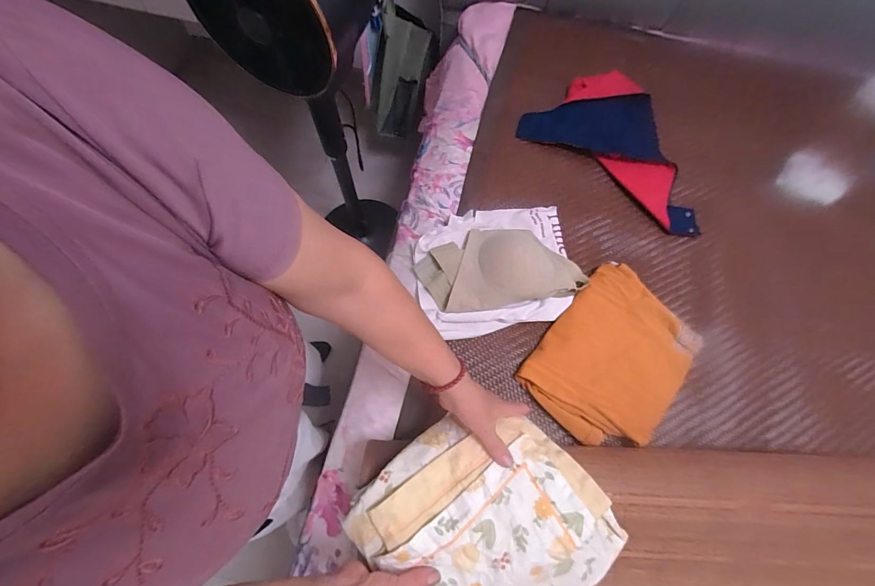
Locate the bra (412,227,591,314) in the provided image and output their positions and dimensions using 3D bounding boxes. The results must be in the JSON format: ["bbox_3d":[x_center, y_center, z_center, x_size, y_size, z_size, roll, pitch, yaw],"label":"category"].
[{"bbox_3d":[0.110,-0.049,0.678,0.287,0.058,0.155,-9,70,-5],"label":"bra"}]

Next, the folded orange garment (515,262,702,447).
[{"bbox_3d":[0.298,0.110,0.648,0.221,0.040,0.293,40,74,12],"label":"folded orange garment"}]

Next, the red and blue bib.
[{"bbox_3d":[0.412,-0.319,0.805,0.405,0.028,0.257,42,72,14],"label":"red and blue bib"}]

